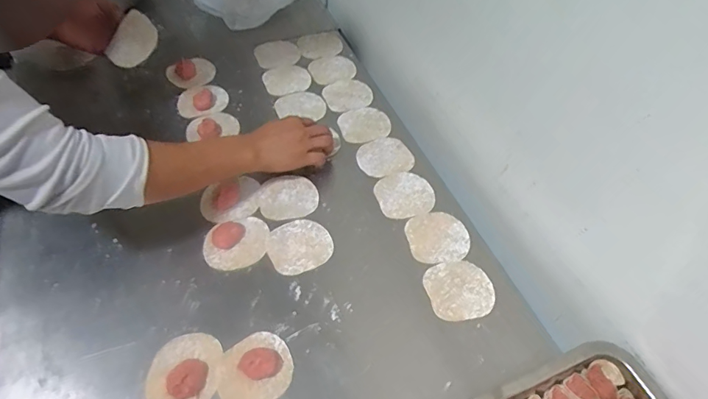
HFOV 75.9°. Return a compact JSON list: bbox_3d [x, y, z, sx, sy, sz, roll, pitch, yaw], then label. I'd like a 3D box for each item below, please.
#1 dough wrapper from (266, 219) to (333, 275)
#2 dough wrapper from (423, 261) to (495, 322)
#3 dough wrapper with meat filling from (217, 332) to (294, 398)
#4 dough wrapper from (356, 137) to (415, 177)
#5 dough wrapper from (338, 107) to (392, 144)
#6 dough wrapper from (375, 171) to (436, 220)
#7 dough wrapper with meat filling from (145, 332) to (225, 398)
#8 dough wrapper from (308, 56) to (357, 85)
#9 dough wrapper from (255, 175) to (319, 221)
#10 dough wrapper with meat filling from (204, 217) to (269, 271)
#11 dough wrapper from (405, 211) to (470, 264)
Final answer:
[{"bbox_3d":[-0.074,0.062,0.615,0.082,0.004,0.078,1,54,-2],"label":"dough wrapper"},{"bbox_3d":[0.135,0.114,0.578,0.083,0.004,0.080,1,54,-2],"label":"dough wrapper"},{"bbox_3d":[-0.110,0.188,0.501,0.082,0.016,0.075,1,54,-2],"label":"dough wrapper with meat filling"},{"bbox_3d":[0.048,-0.070,0.718,0.087,0.004,0.075,-11,55,-10],"label":"dough wrapper"},{"bbox_3d":[0.017,-0.127,0.767,0.085,0.006,0.079,2,55,-3],"label":"dough wrapper"},{"bbox_3d":[0.075,-0.008,0.672,0.083,0.006,0.080,1,54,-2],"label":"dough wrapper"},{"bbox_3d":[-0.186,0.186,0.499,0.081,0.023,0.083,1,54,-2],"label":"dough wrapper with meat filling"},{"bbox_3d":[-0.042,-0.247,0.862,0.087,0.006,0.087,2,53,-3],"label":"dough wrapper"},{"bbox_3d":[-0.097,-0.002,0.663,0.085,0.009,0.072,-6,61,-7],"label":"dough wrapper"},{"bbox_3d":[-0.158,0.057,0.614,0.085,0.016,0.073,-18,56,-15],"label":"dough wrapper with meat filling"},{"bbox_3d":[0.115,0.051,0.629,0.083,0.006,0.081,1,54,-2],"label":"dough wrapper"}]

